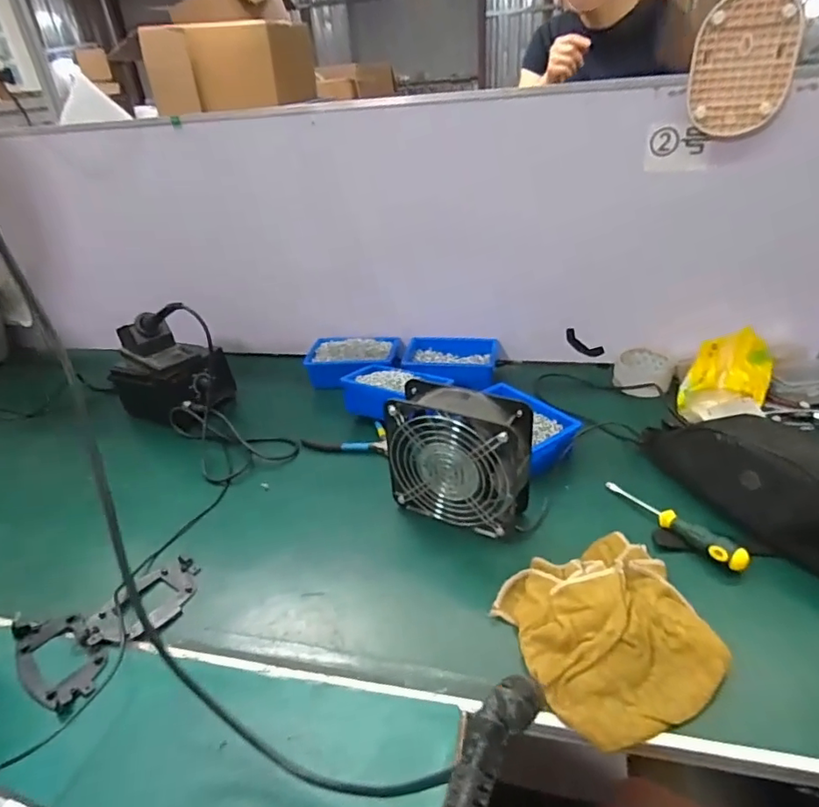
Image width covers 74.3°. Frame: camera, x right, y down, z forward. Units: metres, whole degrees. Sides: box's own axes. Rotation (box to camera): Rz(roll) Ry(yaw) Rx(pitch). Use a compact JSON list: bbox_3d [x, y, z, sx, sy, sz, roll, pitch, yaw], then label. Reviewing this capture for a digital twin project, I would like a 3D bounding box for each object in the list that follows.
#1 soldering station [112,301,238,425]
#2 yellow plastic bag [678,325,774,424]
[{"bbox_3d":[-0.370,-0.059,0.831,0.173,0.149,0.117,12,35,25],"label":"soldering station"},{"bbox_3d":[0.431,-0.035,0.732,0.101,0.092,0.095,15,37,30],"label":"yellow plastic bag"}]

